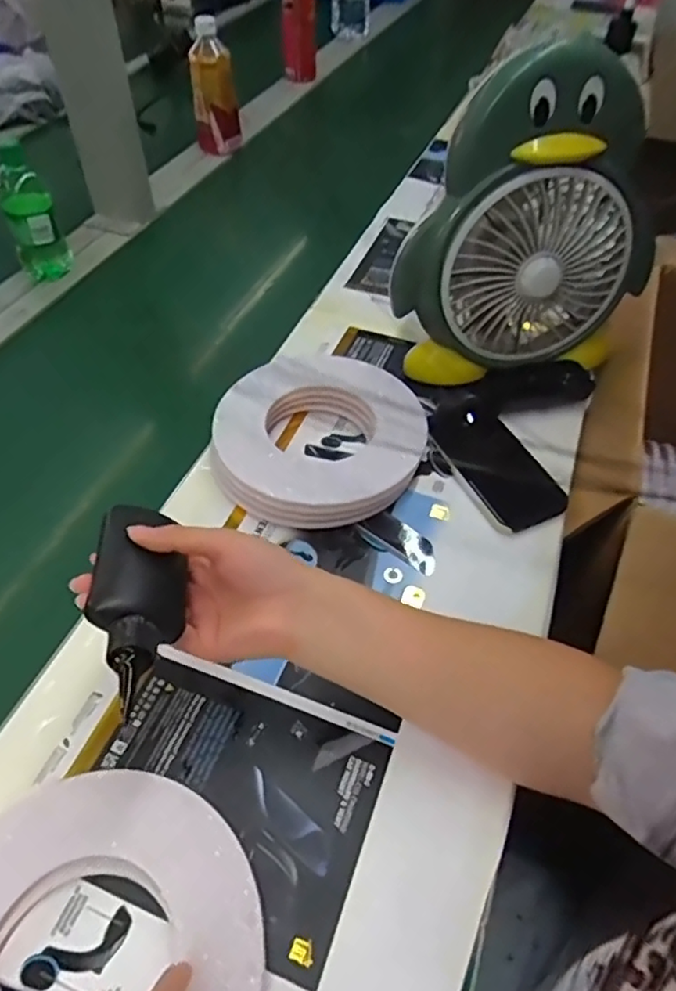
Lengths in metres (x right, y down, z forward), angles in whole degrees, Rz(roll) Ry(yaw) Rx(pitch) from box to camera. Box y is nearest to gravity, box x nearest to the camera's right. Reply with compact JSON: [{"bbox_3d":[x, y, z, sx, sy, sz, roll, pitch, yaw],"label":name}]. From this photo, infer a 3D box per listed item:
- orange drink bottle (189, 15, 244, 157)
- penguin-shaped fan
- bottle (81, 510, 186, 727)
[{"bbox_3d":[-0.198,-0.644,1.017,0.075,0.198,0.071,-9,51,-10],"label":"orange drink bottle"},{"bbox_3d":[0.184,-0.248,0.598,0.258,0.291,0.097,-4,51,-6],"label":"penguin-shaped fan"},{"bbox_3d":[-0.113,0.061,0.357,0.044,0.047,0.135,-5,47,-9],"label":"bottle"}]

